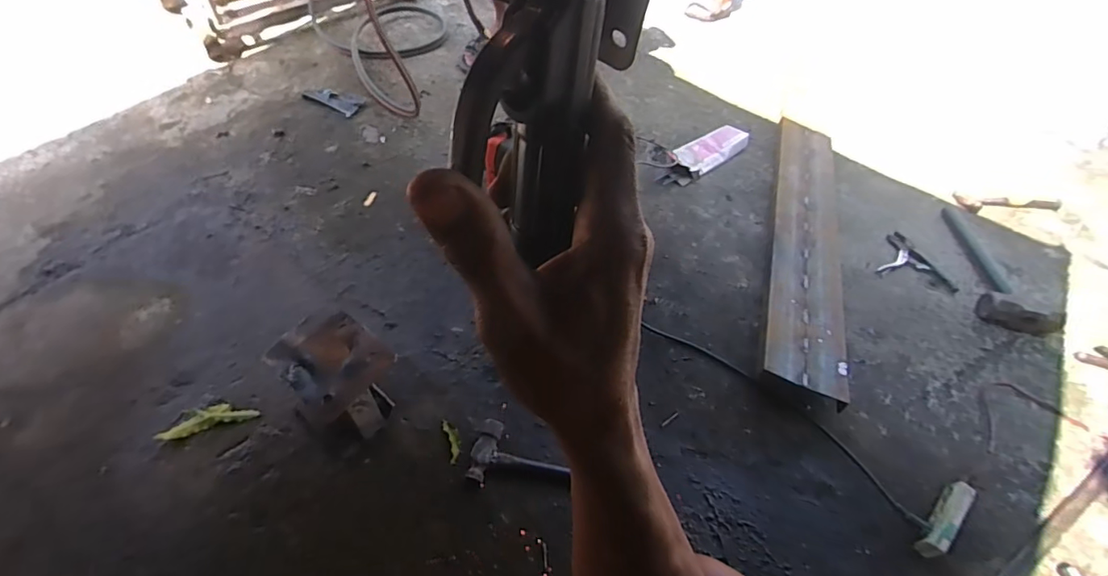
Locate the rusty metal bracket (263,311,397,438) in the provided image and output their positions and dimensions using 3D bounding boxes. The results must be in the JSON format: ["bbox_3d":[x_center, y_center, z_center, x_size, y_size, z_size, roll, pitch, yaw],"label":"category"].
[{"bbox_3d":[-0.334,0.165,0.850,0.148,0.238,0.132,28,57,18],"label":"rusty metal bracket"}]

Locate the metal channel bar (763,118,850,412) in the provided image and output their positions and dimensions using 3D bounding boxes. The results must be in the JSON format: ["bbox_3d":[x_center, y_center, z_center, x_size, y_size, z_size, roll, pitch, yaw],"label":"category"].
[{"bbox_3d":[0.624,-0.156,1.313,0.159,0.036,1.111,15,46,12],"label":"metal channel bar"}]

